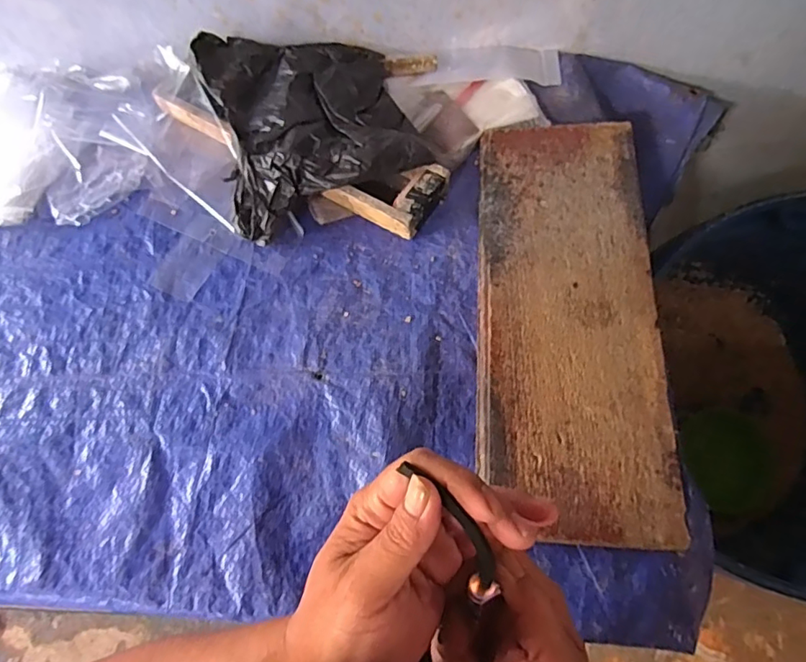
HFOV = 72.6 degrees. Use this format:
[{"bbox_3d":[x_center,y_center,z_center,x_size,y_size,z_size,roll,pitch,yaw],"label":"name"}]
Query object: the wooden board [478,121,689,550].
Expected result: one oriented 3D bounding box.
[{"bbox_3d":[0.174,-0.028,0.588,0.177,0.034,0.476,2,65,5],"label":"wooden board"}]

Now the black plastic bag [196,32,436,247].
[{"bbox_3d":[-0.121,-0.284,0.704,0.241,0.067,0.303,-18,65,-4],"label":"black plastic bag"}]

